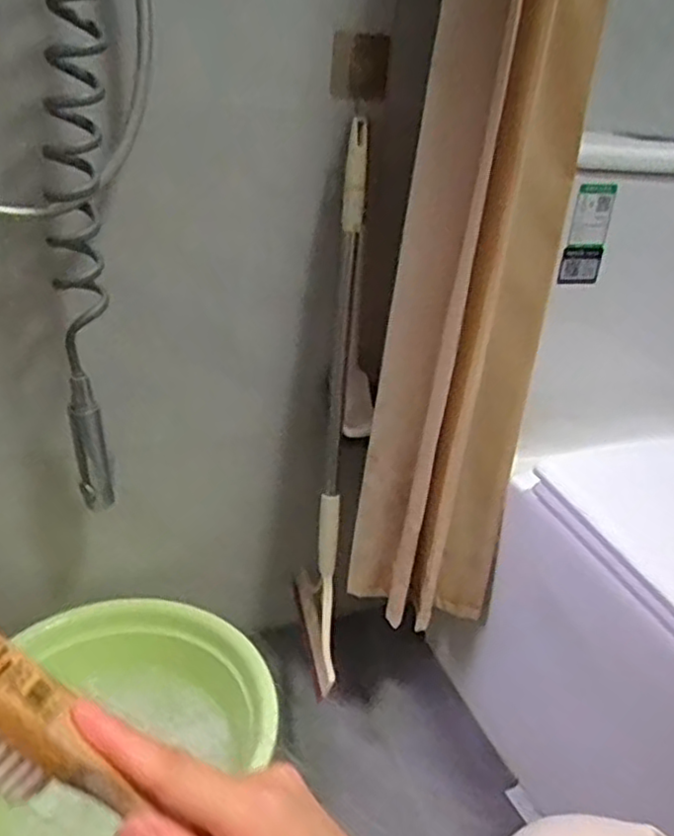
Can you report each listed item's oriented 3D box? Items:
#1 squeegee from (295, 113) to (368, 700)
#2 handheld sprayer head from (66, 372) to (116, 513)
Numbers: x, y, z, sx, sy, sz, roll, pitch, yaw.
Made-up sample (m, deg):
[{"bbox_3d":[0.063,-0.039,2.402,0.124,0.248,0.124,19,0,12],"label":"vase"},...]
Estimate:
[{"bbox_3d":[0.004,0.019,0.798,0.050,0.606,0.237,5,28,3],"label":"squeegee"},{"bbox_3d":[-0.276,0.026,0.797,0.038,0.168,0.027,-7,30,-19],"label":"handheld sprayer head"}]

